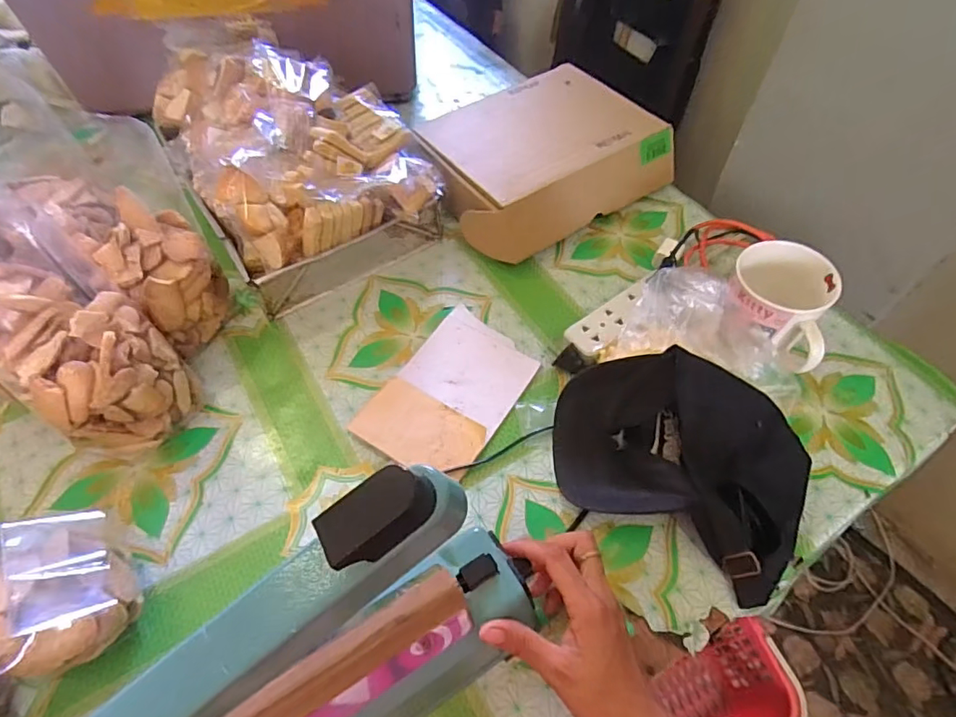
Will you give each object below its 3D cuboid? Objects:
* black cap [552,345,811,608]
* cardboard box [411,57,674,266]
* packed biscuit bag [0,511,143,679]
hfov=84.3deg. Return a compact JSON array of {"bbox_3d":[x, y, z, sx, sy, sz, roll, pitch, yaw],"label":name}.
[{"bbox_3d":[0.174,0.074,0.452,0.216,0.069,0.163,28,61,18],"label":"black cap"},{"bbox_3d":[0.069,-0.255,0.675,0.275,0.089,0.227,-30,61,-19],"label":"cardboard box"},{"bbox_3d":[-0.302,0.169,0.382,0.075,0.109,0.087,-23,59,-15],"label":"packed biscuit bag"}]

